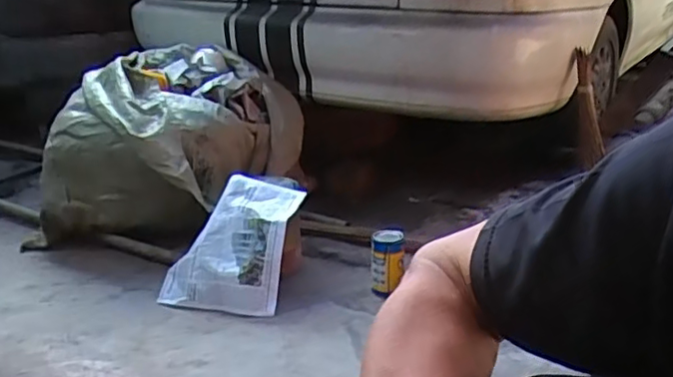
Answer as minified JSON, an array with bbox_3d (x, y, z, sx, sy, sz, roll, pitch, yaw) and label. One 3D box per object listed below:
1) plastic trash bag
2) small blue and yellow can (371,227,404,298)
[{"bbox_3d":[-0.456,-0.118,1.817,0.644,0.492,0.585,2,19,13],"label":"plastic trash bag"},{"bbox_3d":[0.111,0.164,1.343,0.071,0.134,0.058,-1,19,4],"label":"small blue and yellow can"}]

